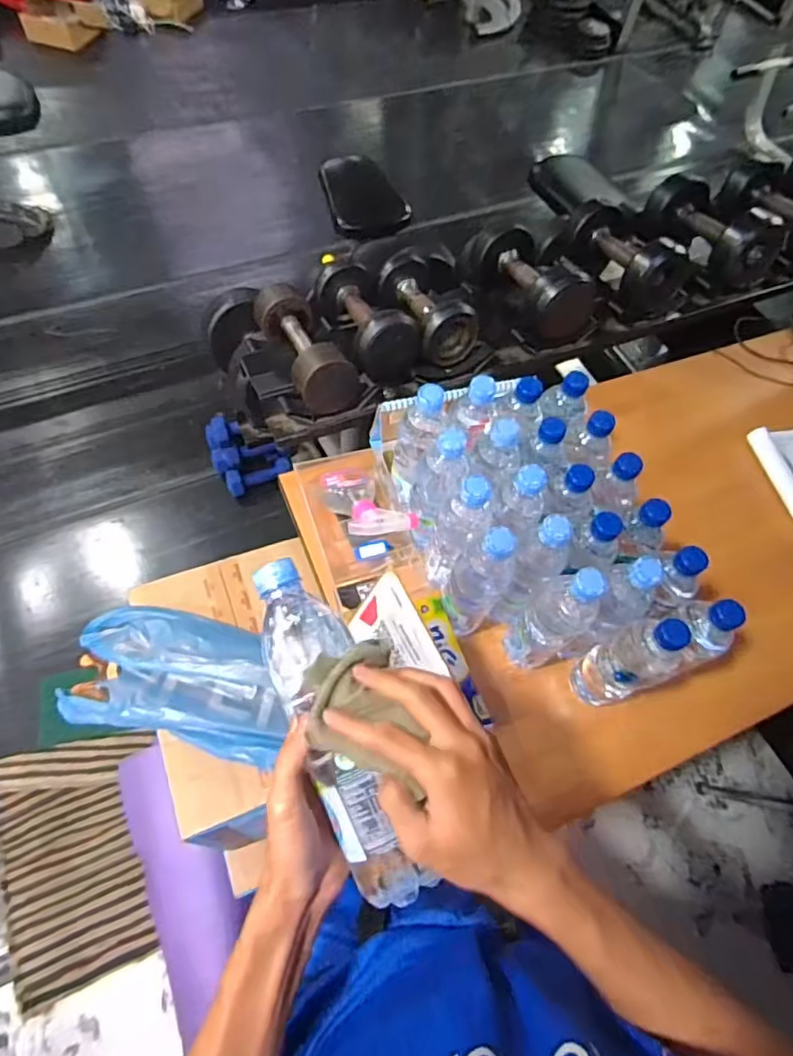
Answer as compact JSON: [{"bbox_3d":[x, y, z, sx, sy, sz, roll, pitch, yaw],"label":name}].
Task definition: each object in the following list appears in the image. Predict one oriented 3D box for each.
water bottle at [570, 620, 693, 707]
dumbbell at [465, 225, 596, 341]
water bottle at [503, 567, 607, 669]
[{"bbox_3d":[0.278,0.159,0.688,0.072,0.234,0.069,-23,66,-17],"label":"water bottle"},{"bbox_3d":[0.244,-0.446,1.045,0.110,0.106,0.226,-28,68,-19],"label":"dumbbell"},{"bbox_3d":[0.190,0.106,0.687,0.060,0.224,0.061,-34,70,-21],"label":"water bottle"}]

